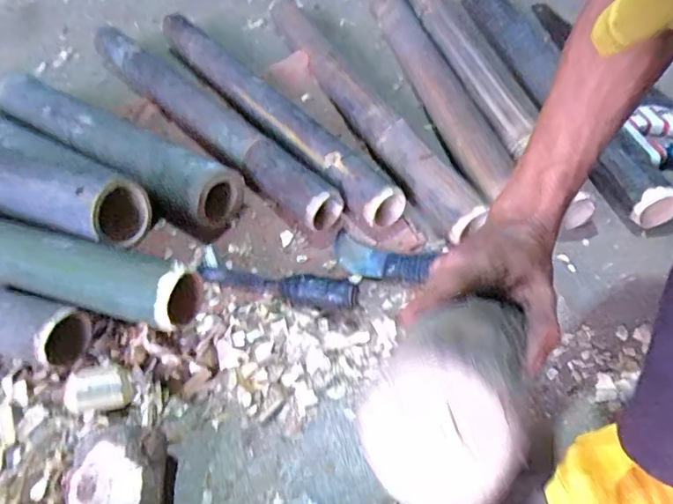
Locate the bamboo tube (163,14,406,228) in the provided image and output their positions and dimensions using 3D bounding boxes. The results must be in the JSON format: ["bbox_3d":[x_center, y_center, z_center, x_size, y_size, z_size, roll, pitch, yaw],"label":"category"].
[{"bbox_3d":[-0.119,-0.238,0.786,0.073,0.066,0.627,-31,55,-19],"label":"bamboo tube"}]

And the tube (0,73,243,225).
[{"bbox_3d":[-0.336,-0.156,0.722,0.472,0.077,0.094,28,59,25],"label":"tube"}]

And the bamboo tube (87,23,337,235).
[{"bbox_3d":[-0.222,-0.228,0.784,0.078,0.068,0.654,-34,56,-21],"label":"bamboo tube"}]

